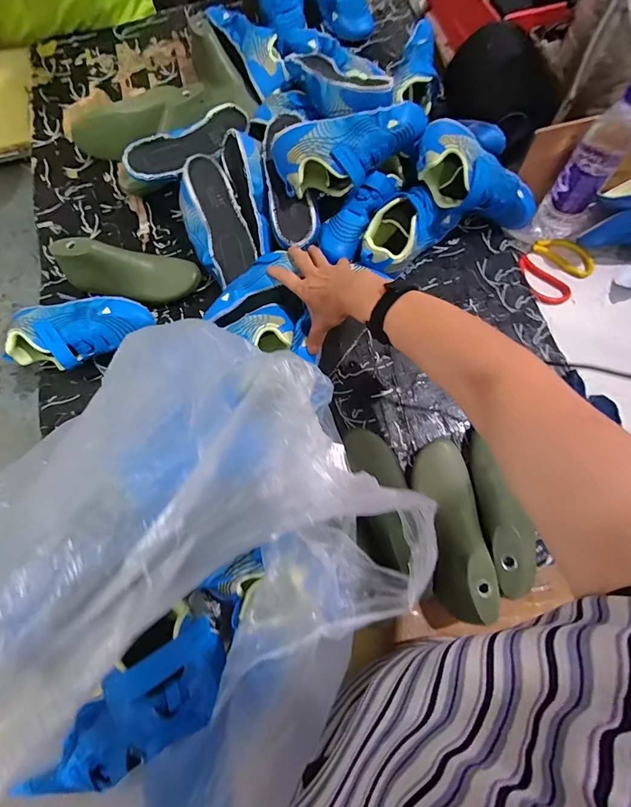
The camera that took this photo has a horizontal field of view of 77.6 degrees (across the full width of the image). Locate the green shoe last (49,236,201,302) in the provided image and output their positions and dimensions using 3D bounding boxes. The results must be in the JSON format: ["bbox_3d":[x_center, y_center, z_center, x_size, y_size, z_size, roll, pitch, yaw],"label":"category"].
[{"bbox_3d":[-0.292,-0.199,0.613,0.213,0.080,0.063,6,74,-10],"label":"green shoe last"}]

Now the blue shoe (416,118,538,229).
[{"bbox_3d":[0.247,-0.327,0.590,0.209,0.087,0.072,23,74,-20],"label":"blue shoe"}]

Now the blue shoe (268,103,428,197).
[{"bbox_3d":[0.053,-0.353,0.545,0.216,0.070,0.089,-16,74,-3],"label":"blue shoe"}]

